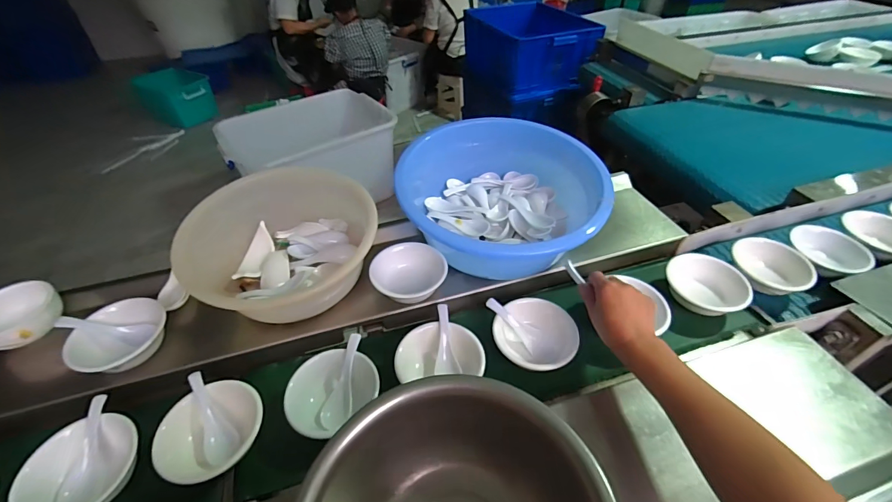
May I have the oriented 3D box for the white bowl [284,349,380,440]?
[{"bbox_3d":[-0.151,0.176,0.505,0.109,0.045,0.096,-22,43,-30],"label":"white bowl"}]

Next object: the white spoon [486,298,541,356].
[{"bbox_3d":[0.094,0.102,0.556,0.091,0.016,0.029,43,48,12],"label":"white spoon"}]

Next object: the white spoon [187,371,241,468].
[{"bbox_3d":[-0.284,0.201,0.475,0.036,0.022,0.118,-23,62,-31],"label":"white spoon"}]

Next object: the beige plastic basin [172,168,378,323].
[{"bbox_3d":[-0.243,-0.006,0.589,0.265,0.141,0.211,-11,39,-18],"label":"beige plastic basin"}]

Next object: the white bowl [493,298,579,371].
[{"bbox_3d":[0.127,0.122,0.563,0.110,0.049,0.110,-3,53,4],"label":"white bowl"}]

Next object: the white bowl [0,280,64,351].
[{"bbox_3d":[-0.604,0.090,0.552,0.094,0.047,0.094,2,37,-1],"label":"white bowl"}]

